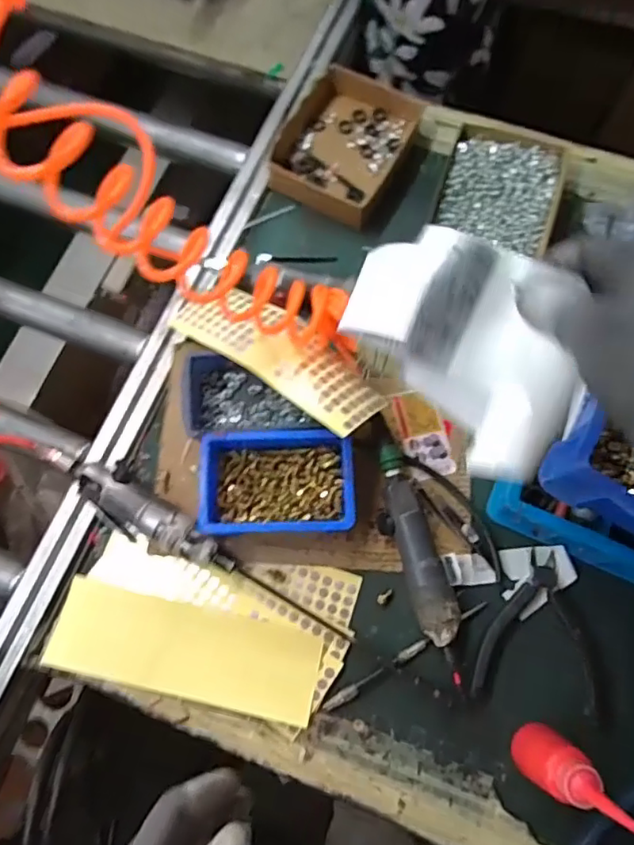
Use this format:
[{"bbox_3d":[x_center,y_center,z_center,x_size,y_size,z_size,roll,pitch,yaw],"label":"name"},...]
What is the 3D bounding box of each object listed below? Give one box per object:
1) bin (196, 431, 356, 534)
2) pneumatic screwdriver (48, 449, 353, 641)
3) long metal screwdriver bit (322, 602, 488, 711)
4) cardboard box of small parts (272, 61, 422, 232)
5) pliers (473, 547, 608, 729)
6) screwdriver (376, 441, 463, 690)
[{"bbox_3d":[-0.038,0.061,0.590,0.149,0.062,0.100,-2,74,1],"label":"bin"},{"bbox_3d":[-0.134,0.118,0.581,0.352,0.047,0.053,32,77,10],"label":"pneumatic screwdriver"},{"bbox_3d":[0.087,0.224,0.557,0.185,0.007,0.010,-31,74,-7],"label":"long metal screwdriver bit"},{"bbox_3d":[0.039,-0.349,0.724,0.147,0.046,0.214,23,75,9],"label":"cardboard box of small parts"},{"bbox_3d":[0.221,0.202,0.559,0.124,0.012,0.141,10,74,4],"label":"pliers"},{"bbox_3d":[0.104,0.135,0.568,0.051,0.039,0.228,-20,74,-4],"label":"screwdriver"}]

